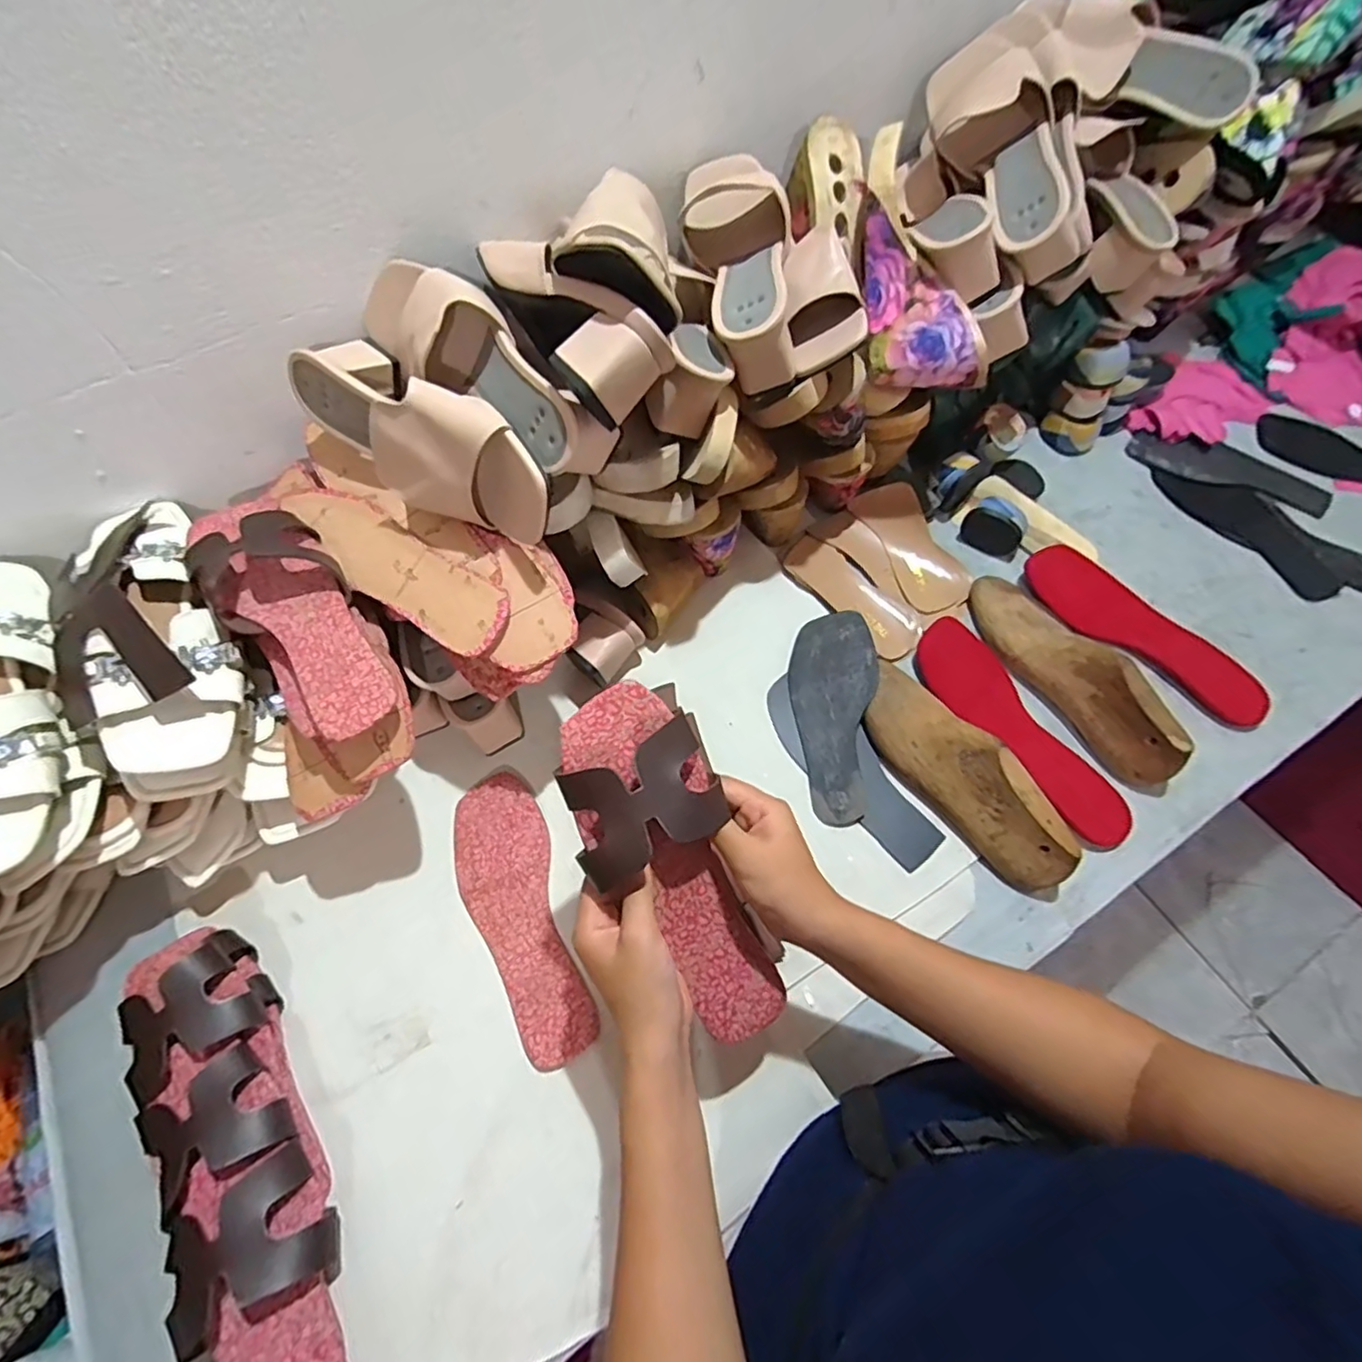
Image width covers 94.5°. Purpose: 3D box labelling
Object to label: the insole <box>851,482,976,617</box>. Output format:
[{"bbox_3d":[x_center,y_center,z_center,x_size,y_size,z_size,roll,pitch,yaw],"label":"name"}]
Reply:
[{"bbox_3d":[0.245,-0.144,0.666,0.072,0.040,0.152,-28,81,-11],"label":"insole"}]

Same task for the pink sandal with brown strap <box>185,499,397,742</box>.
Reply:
[{"bbox_3d":[-0.291,-0.055,0.466,0.087,0.050,0.242,-37,68,-14],"label":"pink sandal with brown strap"}]

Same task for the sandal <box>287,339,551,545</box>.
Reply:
[{"bbox_3d":[-0.192,-0.177,0.461,0.237,0.087,0.074,40,72,19],"label":"sandal"}]

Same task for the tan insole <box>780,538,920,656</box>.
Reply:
[{"bbox_3d":[0.178,-0.093,0.653,0.063,0.007,0.165,-36,68,-14],"label":"tan insole"}]

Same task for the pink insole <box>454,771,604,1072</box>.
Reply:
[{"bbox_3d":[-0.138,0.193,0.533,0.079,0.009,0.238,-22,65,-8],"label":"pink insole"}]

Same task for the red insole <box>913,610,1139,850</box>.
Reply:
[{"bbox_3d":[0.310,0.043,0.582,0.073,0.012,0.239,-27,66,-11],"label":"red insole"}]

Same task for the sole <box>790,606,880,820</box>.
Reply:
[{"bbox_3d":[0.141,0.030,0.587,0.076,0.034,0.195,6,64,5],"label":"sole"}]

